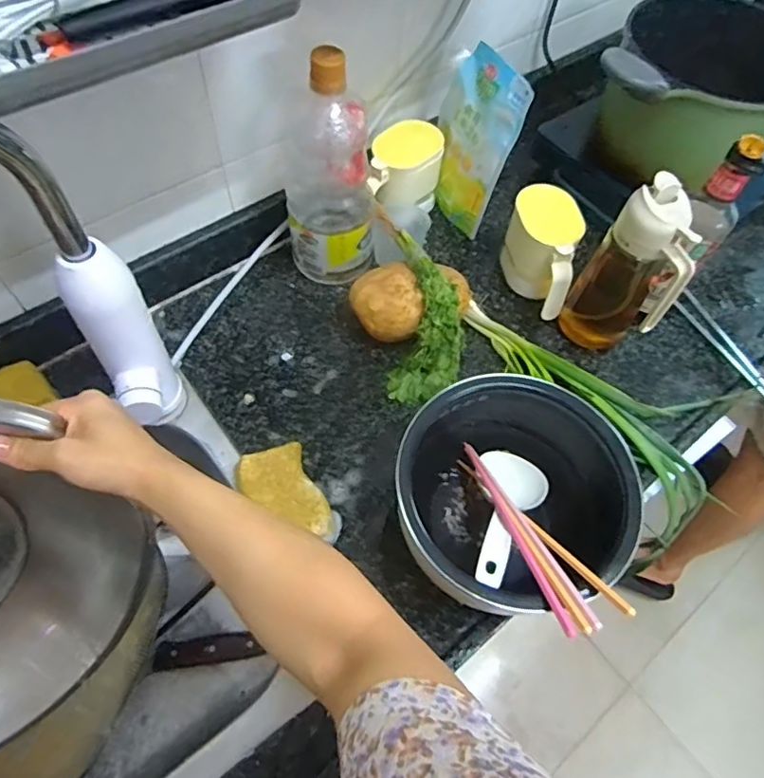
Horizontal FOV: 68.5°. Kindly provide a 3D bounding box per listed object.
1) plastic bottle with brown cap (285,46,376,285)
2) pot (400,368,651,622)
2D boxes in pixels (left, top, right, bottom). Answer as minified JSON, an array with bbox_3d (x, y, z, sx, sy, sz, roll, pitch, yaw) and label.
[{"bbox_3d":[-0.056,-0.226,0.622,0.091,0.265,0.076,-15,62,-12],"label":"plastic bottle with brown cap"},{"bbox_3d":[0.112,0.102,0.521,0.196,0.120,0.200,2,60,-3],"label":"pot"}]

